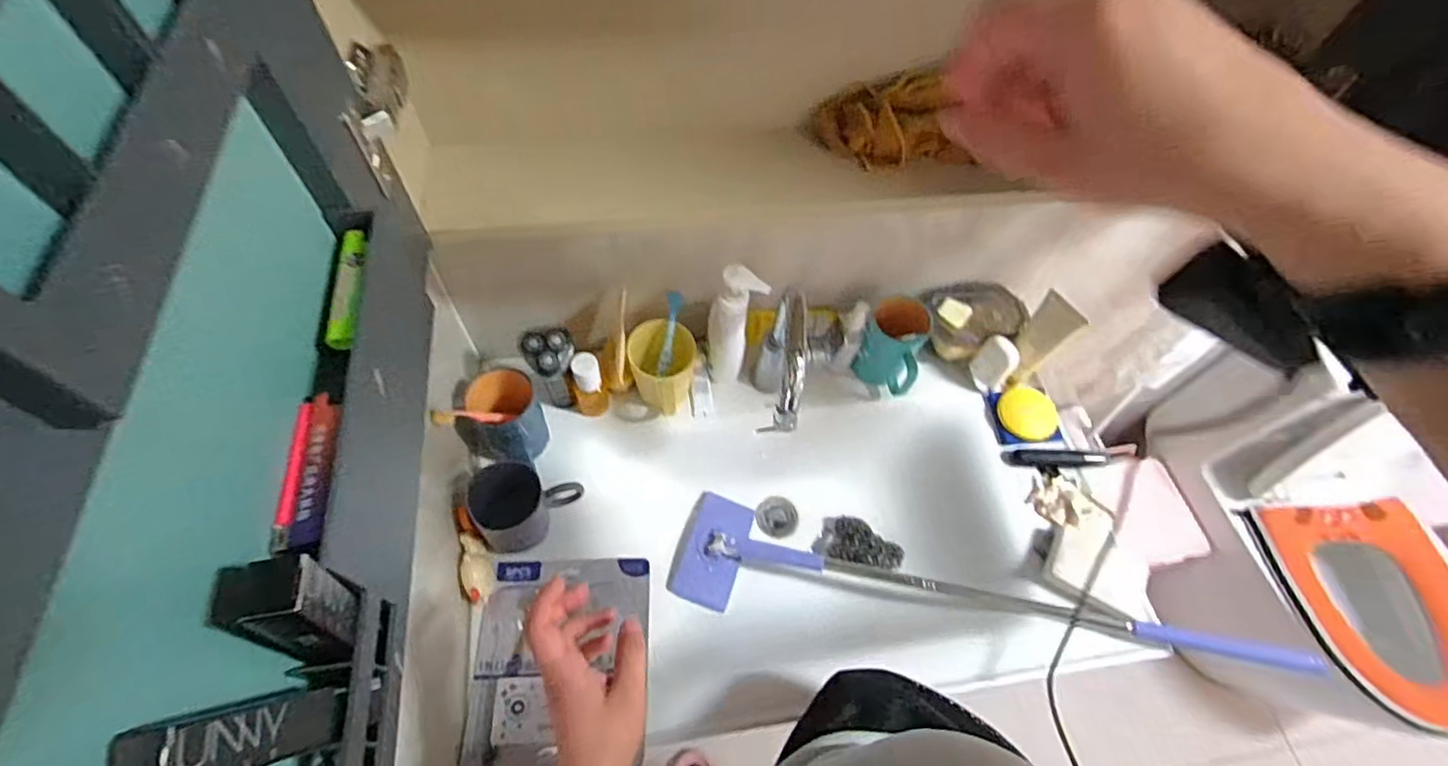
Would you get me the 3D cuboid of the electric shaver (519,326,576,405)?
[{"bbox_3d":[-0.207,-0.006,0.759,0.056,0.150,0.052,-17,62,-14],"label":"electric shaver"}]

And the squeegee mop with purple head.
[{"bbox_3d":[0.273,0.253,0.772,0.700,0.062,0.161,4,57,19],"label":"squeegee mop with purple head"}]

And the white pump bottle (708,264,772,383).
[{"bbox_3d":[0.016,-0.061,0.769,0.052,0.210,0.054,-18,62,-14],"label":"white pump bottle"}]

